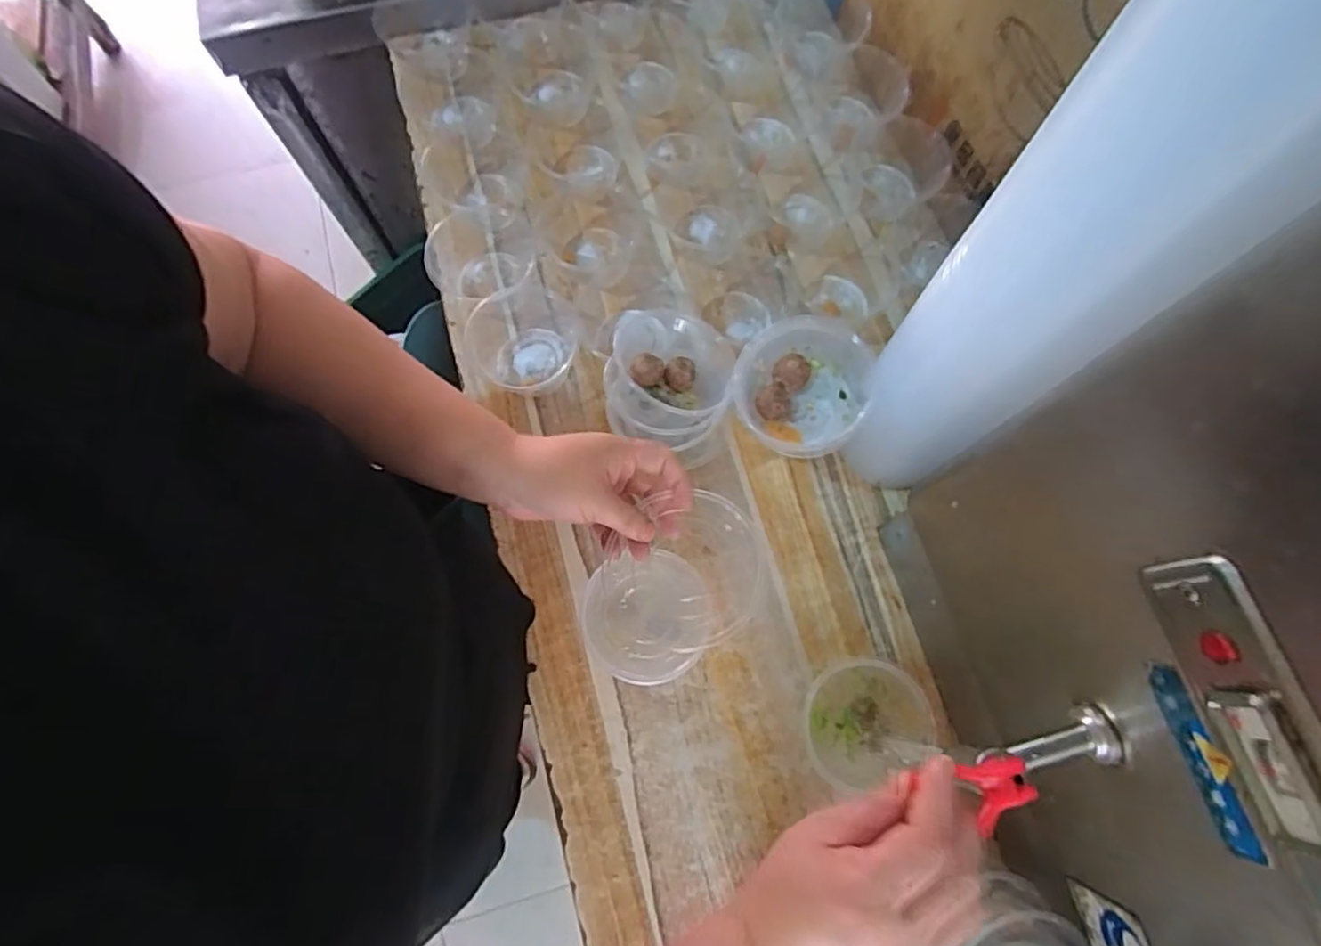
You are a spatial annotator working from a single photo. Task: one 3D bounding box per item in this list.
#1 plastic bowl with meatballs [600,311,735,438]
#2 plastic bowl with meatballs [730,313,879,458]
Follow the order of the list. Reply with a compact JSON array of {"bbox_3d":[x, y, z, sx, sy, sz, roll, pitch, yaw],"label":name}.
[{"bbox_3d":[0.007,-0.092,0.566,0.107,0.064,0.129,5,73,1],"label":"plastic bowl with meatballs"},{"bbox_3d":[0.123,-0.076,0.547,0.108,0.054,0.112,0,73,0],"label":"plastic bowl with meatballs"}]

